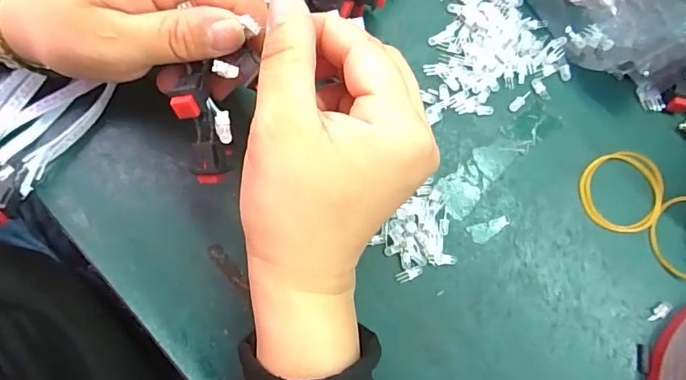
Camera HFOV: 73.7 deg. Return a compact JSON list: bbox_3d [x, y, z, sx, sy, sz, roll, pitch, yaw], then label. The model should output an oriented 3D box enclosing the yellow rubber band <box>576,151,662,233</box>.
[{"bbox_3d":[0.160,0.000,0.262,0.047,0.004,0.047,0,78,1],"label":"yellow rubber band"}]

